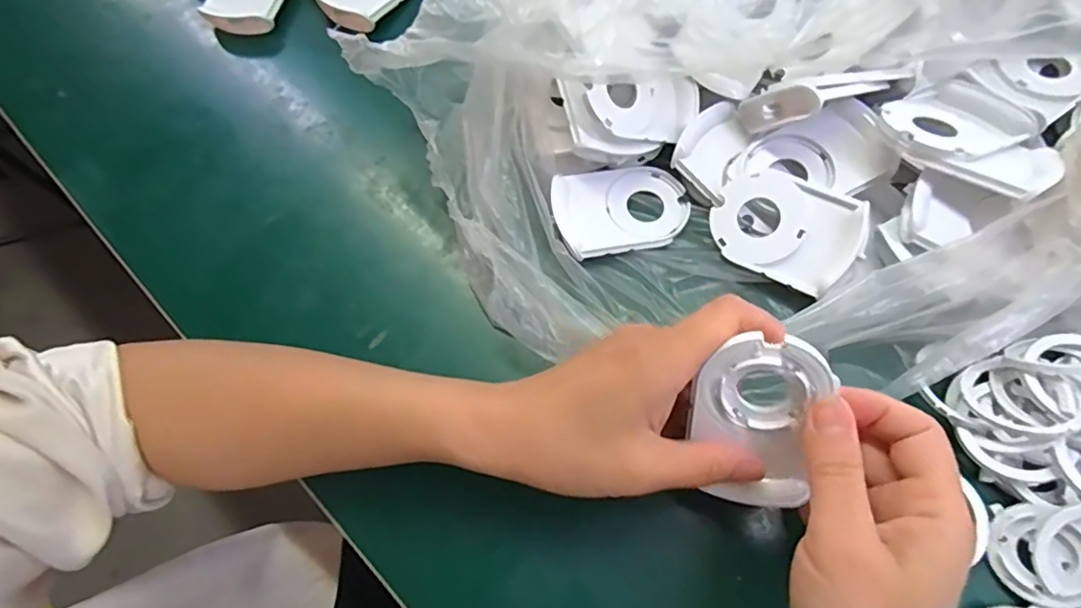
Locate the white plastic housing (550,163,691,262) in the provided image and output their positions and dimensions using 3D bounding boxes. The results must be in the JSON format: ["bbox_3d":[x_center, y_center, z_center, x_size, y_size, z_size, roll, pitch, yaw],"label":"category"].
[{"bbox_3d":[0.050,-0.062,0.358,0.083,0.011,0.058,-14,68,-3],"label":"white plastic housing"}]

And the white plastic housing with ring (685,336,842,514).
[{"bbox_3d":[0.092,0.052,0.251,0.052,0.081,0.008,8,25,14],"label":"white plastic housing with ring"}]

